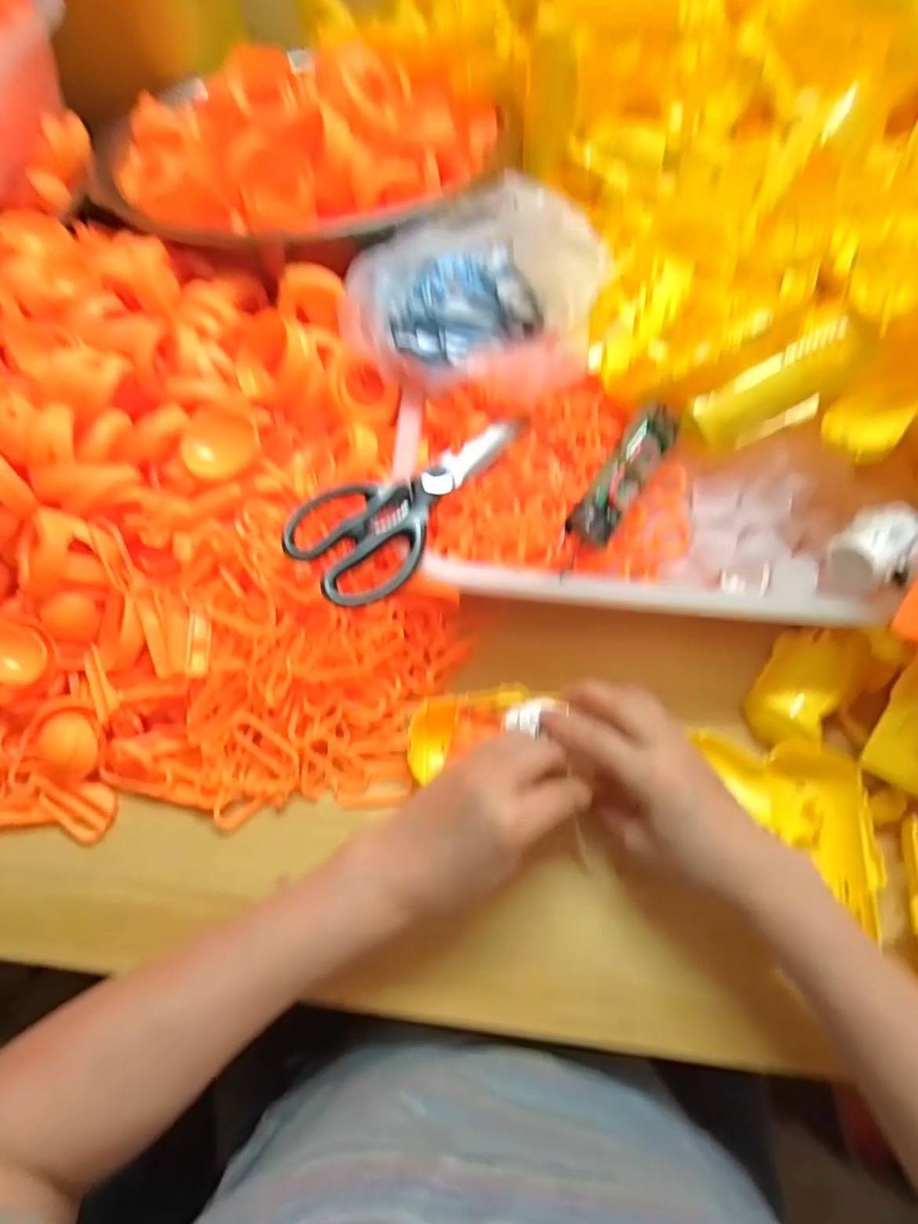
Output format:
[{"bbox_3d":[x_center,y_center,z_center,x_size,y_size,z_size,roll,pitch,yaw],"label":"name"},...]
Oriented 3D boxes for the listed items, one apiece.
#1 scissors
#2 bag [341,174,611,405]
[{"bbox_3d":[-0.031,-0.085,0.404,0.083,0.012,0.186,41,72,17],"label":"scissors"},{"bbox_3d":[0.019,-0.224,0.405,0.159,0.062,0.138,31,69,14],"label":"bag"}]

